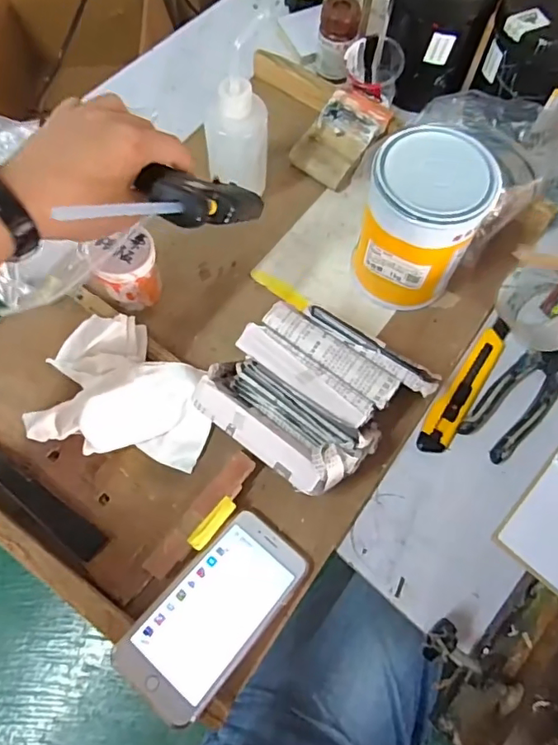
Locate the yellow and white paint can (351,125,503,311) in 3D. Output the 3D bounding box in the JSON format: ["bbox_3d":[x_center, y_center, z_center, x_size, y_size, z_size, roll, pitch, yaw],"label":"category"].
[{"bbox_3d":[0.129,-0.137,0.504,0.100,0.171,0.093,0,68,-1],"label":"yellow and white paint can"}]

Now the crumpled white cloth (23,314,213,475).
[{"bbox_3d":[-0.138,0.012,0.494,0.152,0.043,0.124,11,69,3],"label":"crumpled white cloth"}]

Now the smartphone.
[{"bbox_3d":[-0.050,0.191,0.435,0.079,0.005,0.157,39,59,12],"label":"smartphone"}]

